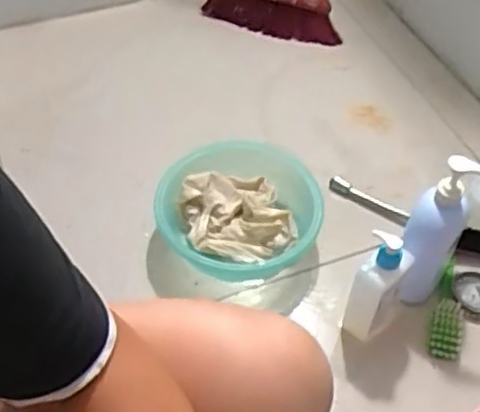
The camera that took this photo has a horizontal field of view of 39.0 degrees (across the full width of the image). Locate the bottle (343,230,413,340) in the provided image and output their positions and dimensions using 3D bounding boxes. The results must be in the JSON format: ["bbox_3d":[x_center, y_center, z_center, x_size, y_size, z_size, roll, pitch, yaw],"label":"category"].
[{"bbox_3d":[0.191,0.116,0.949,0.057,0.205,0.099,28,54,20],"label":"bottle"}]

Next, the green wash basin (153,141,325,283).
[{"bbox_3d":[-0.004,0.008,1.107,0.260,0.116,0.240,-7,50,-9],"label":"green wash basin"}]

